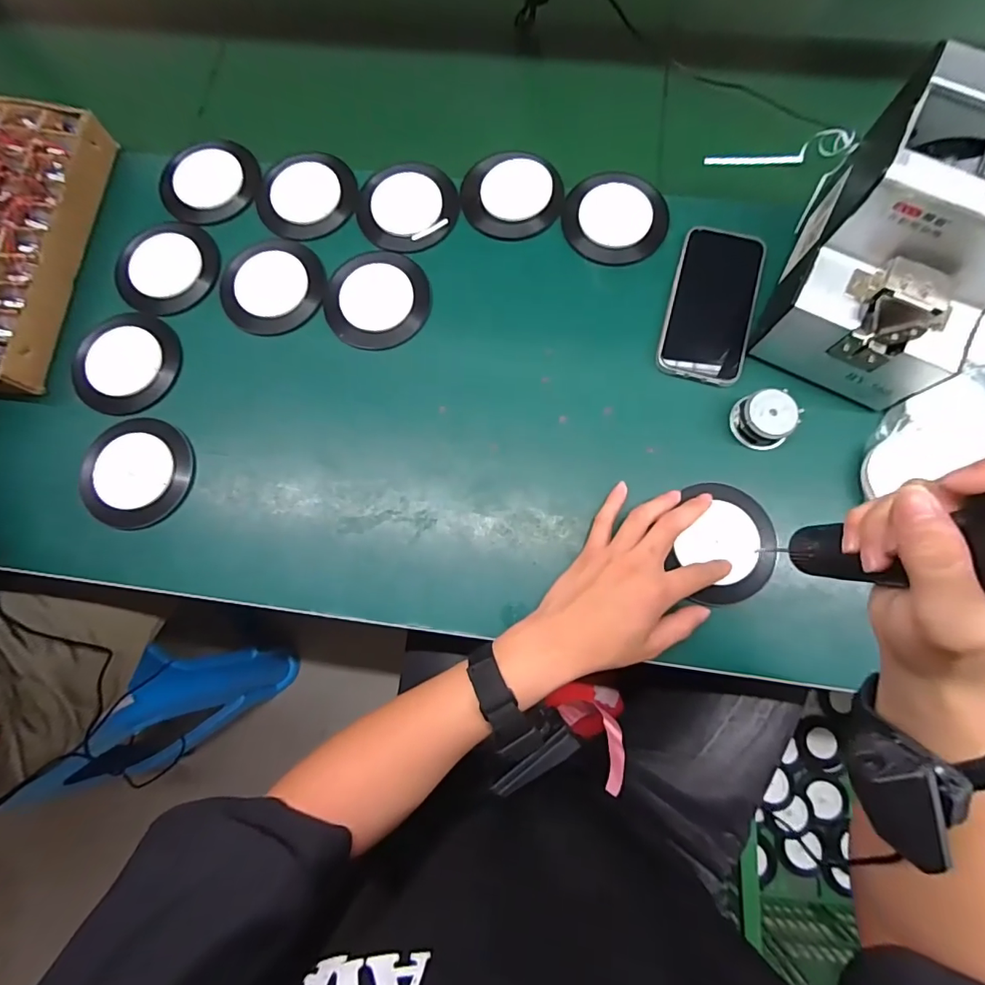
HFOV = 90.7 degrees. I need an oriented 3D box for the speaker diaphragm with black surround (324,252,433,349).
[{"bbox_3d":[-0.109,-0.185,0.462,0.095,0.012,0.092,0,78,2],"label":"speaker diaphragm with black surround"}]

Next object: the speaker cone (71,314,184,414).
[{"bbox_3d":[-0.344,-0.122,0.457,0.088,0.014,0.097,25,80,7],"label":"speaker cone"}]

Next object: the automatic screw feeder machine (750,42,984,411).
[{"bbox_3d":[0.318,-0.182,0.372,0.122,0.152,0.163,28,81,8],"label":"automatic screw feeder machine"}]

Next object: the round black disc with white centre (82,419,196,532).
[{"bbox_3d":[-0.317,-0.019,0.435,0.094,0.016,0.092,0,78,2],"label":"round black disc with white centre"}]

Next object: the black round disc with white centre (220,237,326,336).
[{"bbox_3d":[-0.212,-0.199,0.467,0.097,0.018,0.086,-43,80,-7],"label":"black round disc with white centre"}]

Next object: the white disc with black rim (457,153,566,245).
[{"bbox_3d":[0.018,-0.289,0.469,0.097,0.021,0.078,23,80,7],"label":"white disc with black rim"}]

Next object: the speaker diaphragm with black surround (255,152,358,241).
[{"bbox_3d":[-0.187,-0.299,0.487,0.099,0.016,0.083,-21,78,-2],"label":"speaker diaphragm with black surround"}]

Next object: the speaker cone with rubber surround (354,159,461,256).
[{"bbox_3d":[-0.085,-0.281,0.477,0.097,0.018,0.090,15,79,5],"label":"speaker cone with rubber surround"}]

